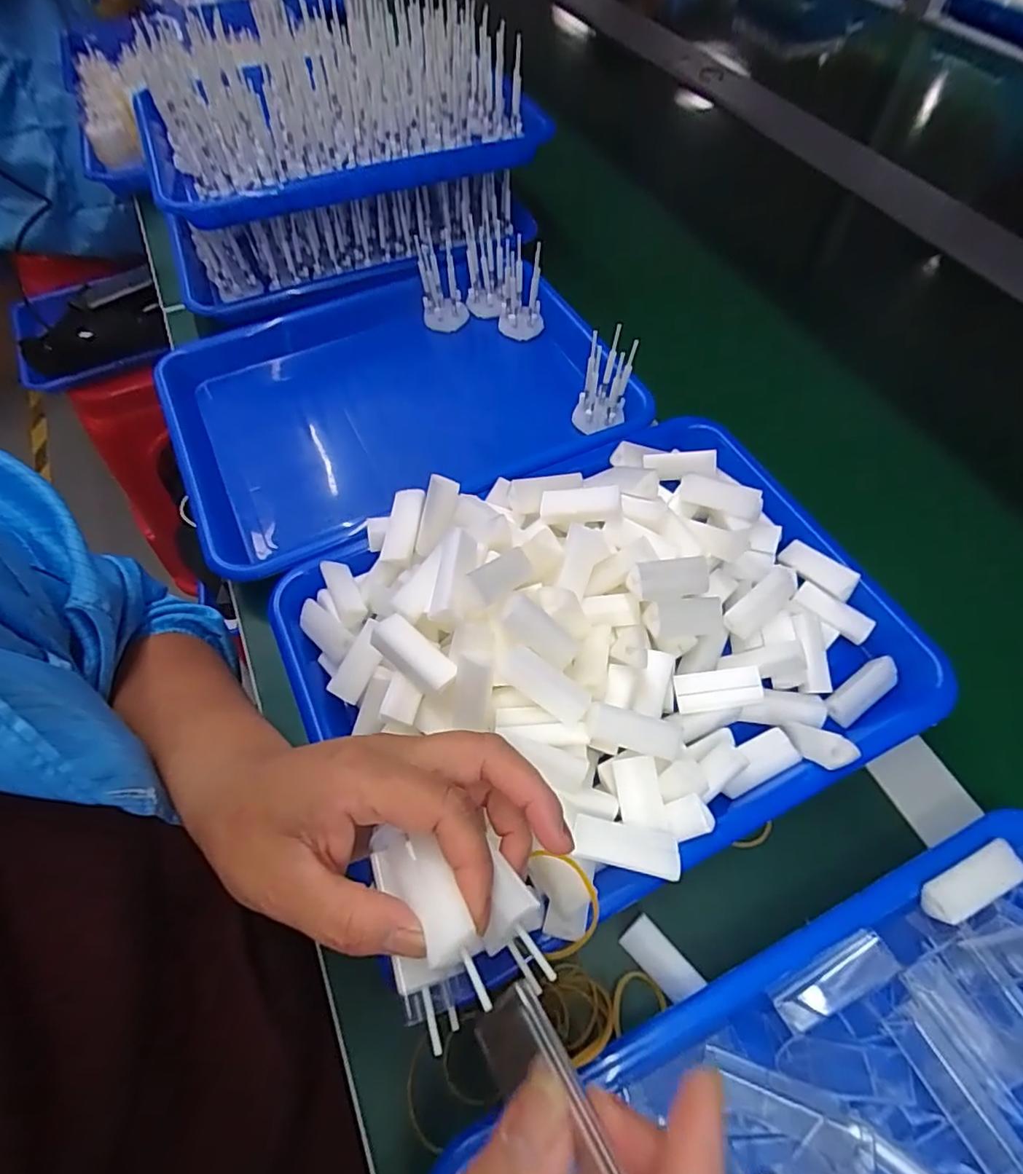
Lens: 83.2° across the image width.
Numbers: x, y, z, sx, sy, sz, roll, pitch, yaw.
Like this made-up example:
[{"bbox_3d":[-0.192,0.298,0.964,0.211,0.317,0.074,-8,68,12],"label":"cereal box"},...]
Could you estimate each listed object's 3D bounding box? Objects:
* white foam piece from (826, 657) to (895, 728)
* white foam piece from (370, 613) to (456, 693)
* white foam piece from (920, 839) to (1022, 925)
[{"bbox_3d":[0.199,0.059,0.326,0.049,0.010,0.018,-31,63,-17],"label":"white foam piece"},{"bbox_3d":[-0.048,0.035,0.289,0.045,0.020,0.018,33,65,19],"label":"white foam piece"},{"bbox_3d":[0.208,0.135,0.262,0.048,0.015,0.019,-24,61,-13],"label":"white foam piece"}]

